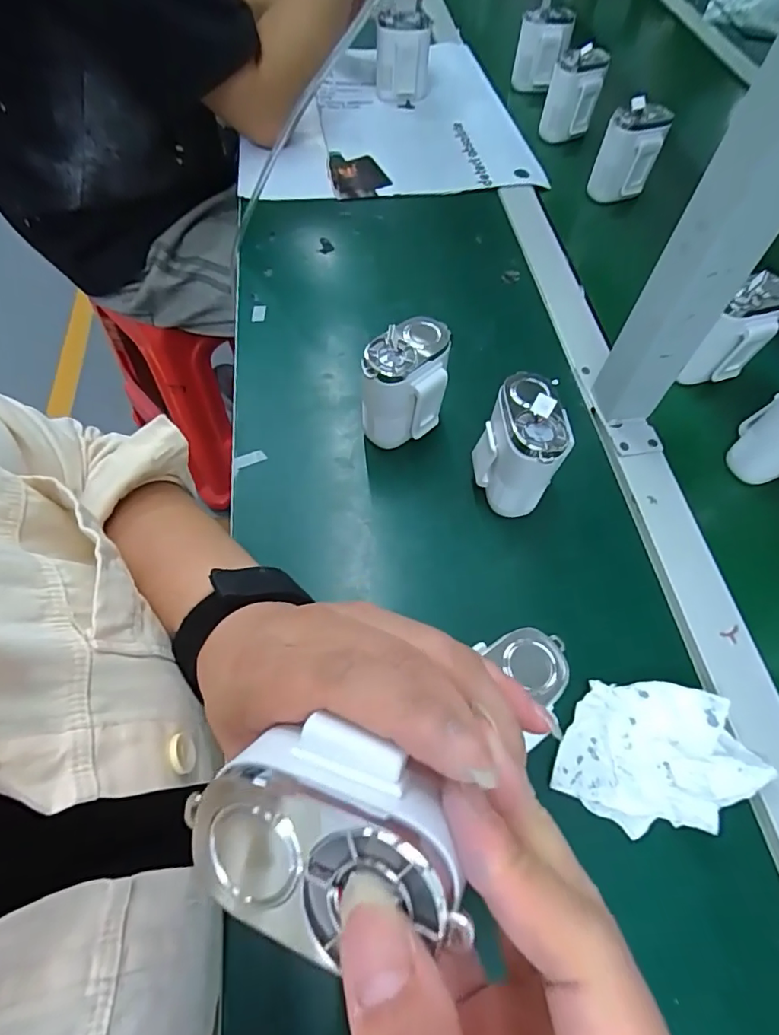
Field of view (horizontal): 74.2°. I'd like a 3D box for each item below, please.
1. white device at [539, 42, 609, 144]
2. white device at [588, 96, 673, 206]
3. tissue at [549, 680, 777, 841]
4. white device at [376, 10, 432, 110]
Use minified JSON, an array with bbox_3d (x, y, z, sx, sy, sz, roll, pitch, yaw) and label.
[{"bbox_3d":[0.223,-0.509,0.621,0.049,0.078,0.055,34,64,17],"label":"white device"},{"bbox_3d":[0.260,-0.403,0.569,0.065,0.092,0.050,5,47,1],"label":"white device"},{"bbox_3d":[0.153,0.136,0.296,0.115,0.020,0.074,2,60,-1],"label":"tissue"},{"bbox_3d":[0.017,-0.582,0.667,0.066,0.100,0.048,3,60,0],"label":"white device"}]

